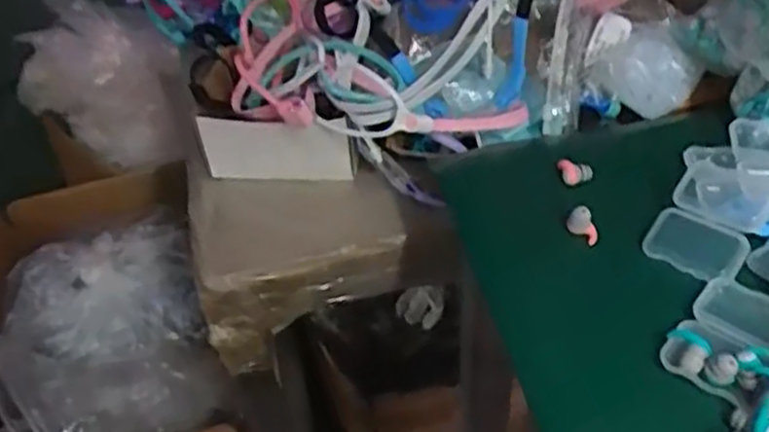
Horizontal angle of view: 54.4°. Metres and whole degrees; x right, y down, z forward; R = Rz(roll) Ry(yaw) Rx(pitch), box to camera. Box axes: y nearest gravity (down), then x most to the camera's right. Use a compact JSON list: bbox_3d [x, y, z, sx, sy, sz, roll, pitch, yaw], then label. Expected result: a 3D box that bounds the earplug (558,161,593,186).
[{"bbox_3d":[0.129,-0.030,0.507,0.023,0.011,0.011,9,46,16],"label":"earplug"}]

